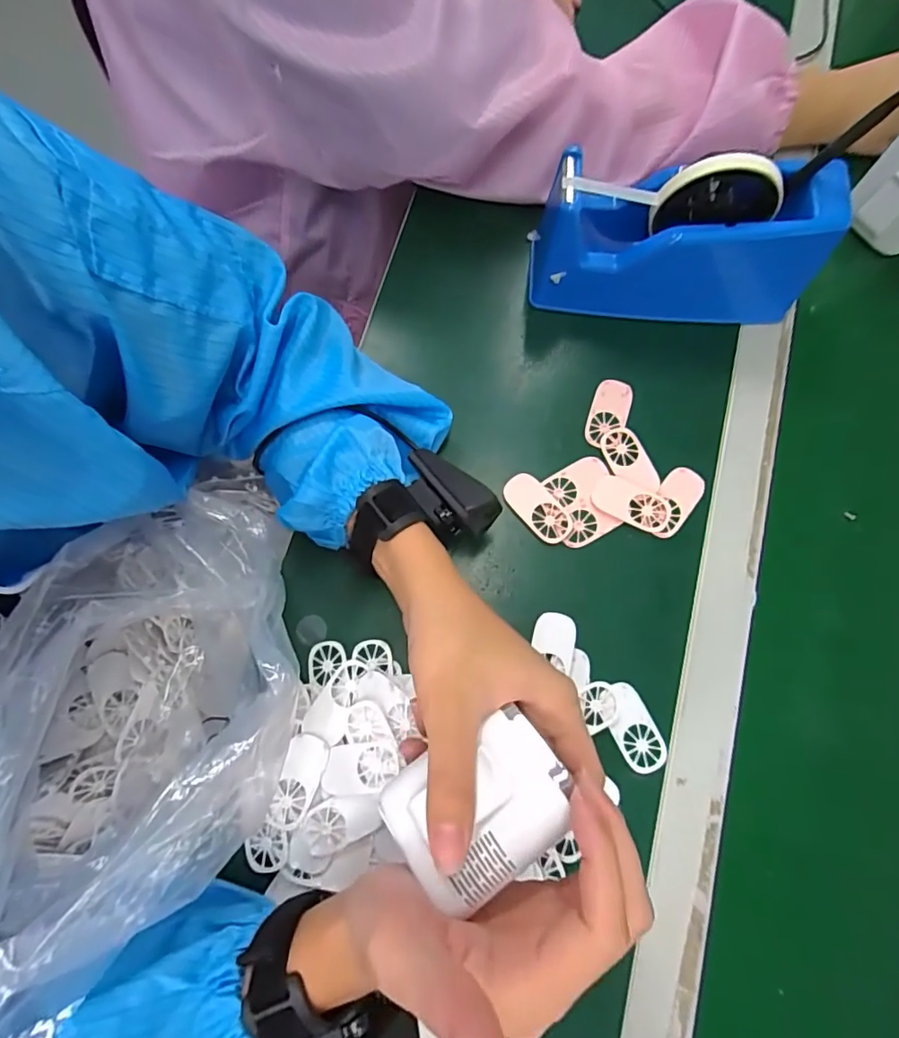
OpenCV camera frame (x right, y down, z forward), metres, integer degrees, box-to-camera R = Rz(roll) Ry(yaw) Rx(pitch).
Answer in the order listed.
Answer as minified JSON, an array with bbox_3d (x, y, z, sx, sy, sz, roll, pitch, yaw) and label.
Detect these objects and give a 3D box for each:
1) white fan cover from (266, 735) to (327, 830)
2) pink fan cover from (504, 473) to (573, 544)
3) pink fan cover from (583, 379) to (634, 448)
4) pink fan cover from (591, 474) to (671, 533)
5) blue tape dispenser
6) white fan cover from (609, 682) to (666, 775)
[{"bbox_3d":[-0.097,0.168,0.331,0.025,0.007,0.058,17,75,5],"label":"white fan cover"},{"bbox_3d":[0.066,-0.008,0.386,0.029,0.004,0.058,-41,78,-10],"label":"pink fan cover"},{"bbox_3d":[0.124,-0.082,0.404,0.028,0.004,0.057,19,75,6],"label":"pink fan cover"},{"bbox_3d":[0.134,-0.011,0.382,0.057,0.004,0.029,22,75,6],"label":"pink fan cover"},{"bbox_3d":[0.166,-0.203,0.382,0.202,0.106,0.072,11,74,4],"label":"blue tape dispenser"},{"bbox_3d":[0.124,0.141,0.351,0.030,0.004,0.058,-27,75,-7],"label":"white fan cover"}]

